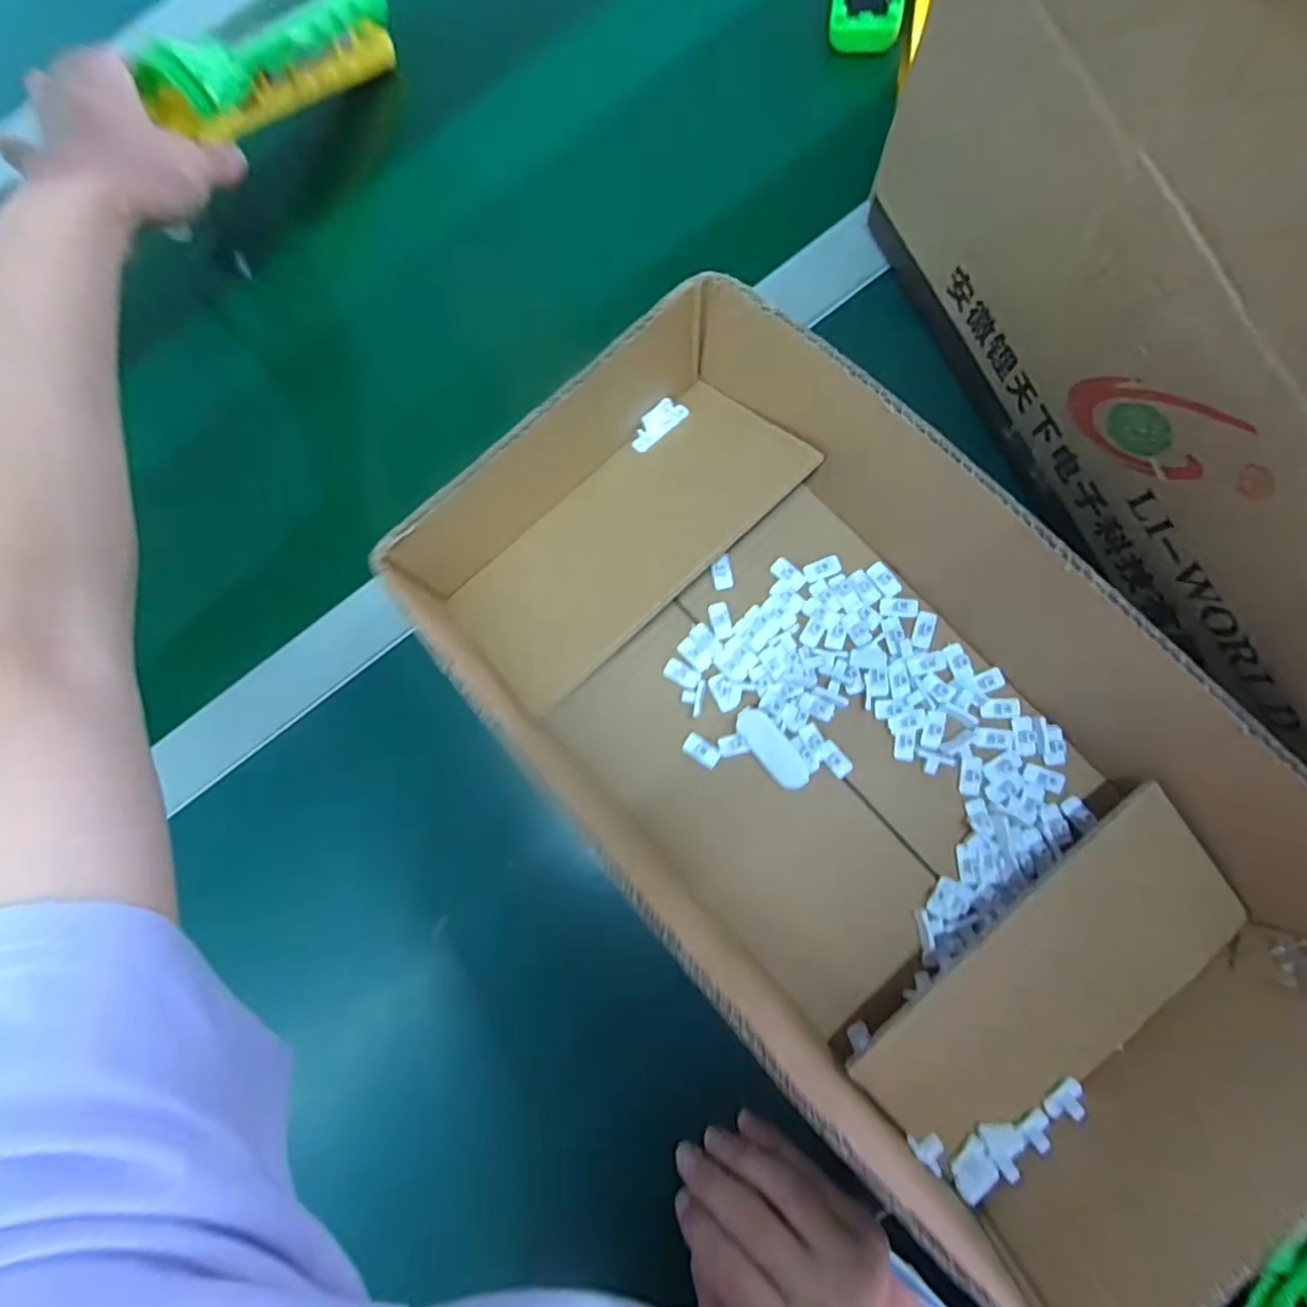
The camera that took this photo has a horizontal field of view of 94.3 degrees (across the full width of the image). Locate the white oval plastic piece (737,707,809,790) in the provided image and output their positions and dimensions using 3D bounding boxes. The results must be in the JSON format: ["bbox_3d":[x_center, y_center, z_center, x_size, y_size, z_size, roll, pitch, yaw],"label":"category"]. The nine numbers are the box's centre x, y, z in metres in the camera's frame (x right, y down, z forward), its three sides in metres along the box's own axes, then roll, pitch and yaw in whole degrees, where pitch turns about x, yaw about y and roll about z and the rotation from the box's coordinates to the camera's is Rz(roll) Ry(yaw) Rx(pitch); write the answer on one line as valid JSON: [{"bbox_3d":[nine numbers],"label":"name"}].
[{"bbox_3d":[0.064,0.051,0.324,0.018,0.004,0.049,-38,81,-1],"label":"white oval plastic piece"}]

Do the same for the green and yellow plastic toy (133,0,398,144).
[{"bbox_3d":[-0.234,-0.378,0.381,0.043,0.046,0.161,36,67,7],"label":"green and yellow plastic toy"}]

